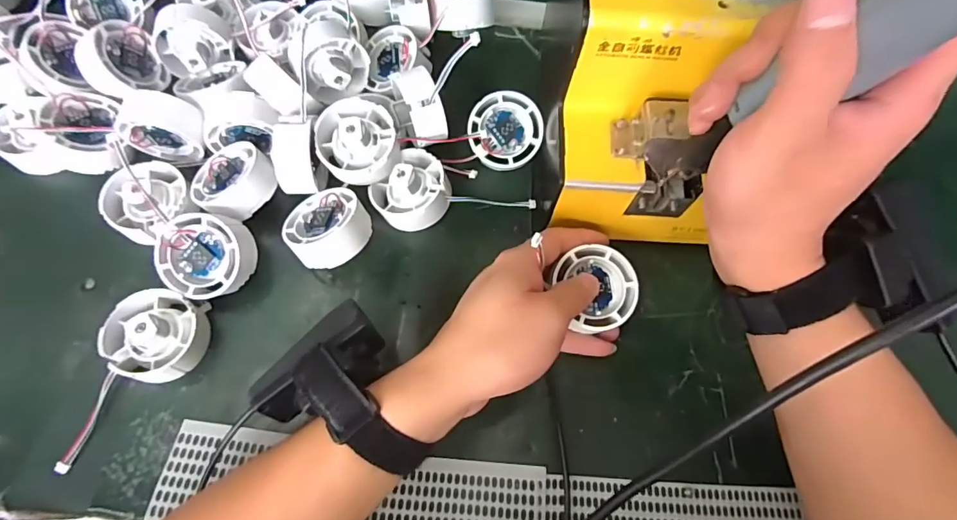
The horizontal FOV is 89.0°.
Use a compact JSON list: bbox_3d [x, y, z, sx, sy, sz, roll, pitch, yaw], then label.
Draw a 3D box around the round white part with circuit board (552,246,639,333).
[{"bbox_3d":[0.075,0.017,0.304,0.049,0.010,0.048,1,71,-2],"label":"round white part with circuit board"}]

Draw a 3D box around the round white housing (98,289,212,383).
[{"bbox_3d":[-0.204,0.046,0.305,0.052,0.036,0.054,1,68,-2],"label":"round white housing"}]

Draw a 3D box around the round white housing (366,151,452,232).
[{"bbox_3d":[-0.046,-0.048,0.346,0.051,0.037,0.054,1,71,-2],"label":"round white housing"}]

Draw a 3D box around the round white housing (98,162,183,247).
[{"bbox_3d":[-0.233,-0.043,0.340,0.049,0.033,0.055,23,69,6],"label":"round white housing"}]

